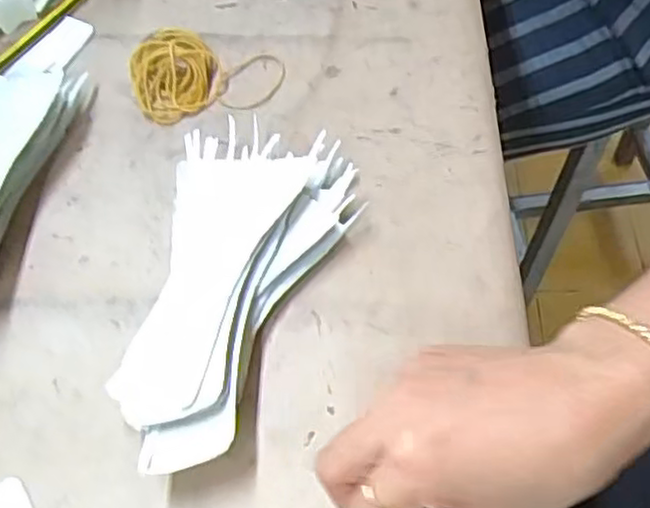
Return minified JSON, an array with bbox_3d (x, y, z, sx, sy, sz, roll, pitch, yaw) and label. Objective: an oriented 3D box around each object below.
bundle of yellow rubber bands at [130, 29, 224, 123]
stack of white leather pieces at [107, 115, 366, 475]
[{"bbox_3d":[-0.103,-0.123,0.474,0.057,0.023,0.064,-30,61,-16],"label":"bundle of yellow rubber bands"},{"bbox_3d":[-0.044,0.015,0.378,0.100,0.031,0.201,5,58,5],"label":"stack of white leather pieces"}]

